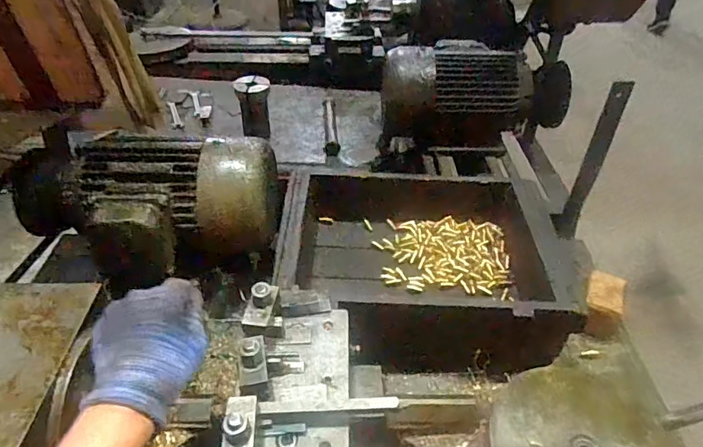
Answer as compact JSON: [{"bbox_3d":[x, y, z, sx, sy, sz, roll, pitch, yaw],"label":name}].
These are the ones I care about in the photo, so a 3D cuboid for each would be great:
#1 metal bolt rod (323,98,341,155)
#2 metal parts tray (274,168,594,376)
[{"bbox_3d":[-0.041,-0.205,1.006,0.029,0.027,0.203,-1,41,-3],"label":"metal bolt rod"},{"bbox_3d":[0.105,0.057,0.810,0.421,0.159,0.329,6,41,4],"label":"metal parts tray"}]

